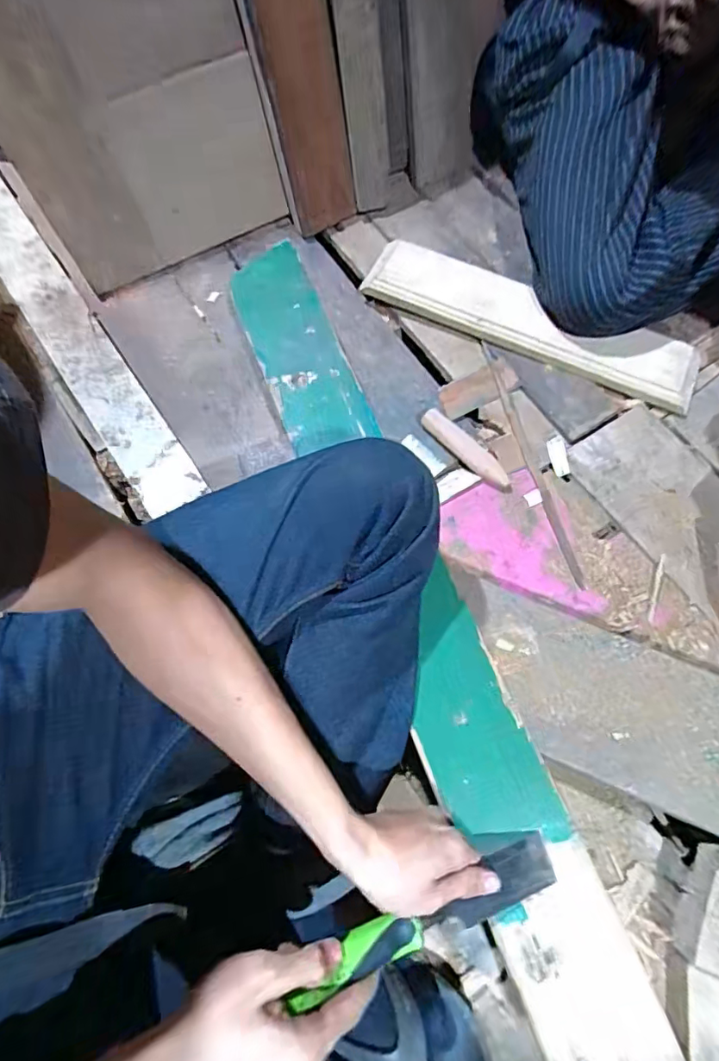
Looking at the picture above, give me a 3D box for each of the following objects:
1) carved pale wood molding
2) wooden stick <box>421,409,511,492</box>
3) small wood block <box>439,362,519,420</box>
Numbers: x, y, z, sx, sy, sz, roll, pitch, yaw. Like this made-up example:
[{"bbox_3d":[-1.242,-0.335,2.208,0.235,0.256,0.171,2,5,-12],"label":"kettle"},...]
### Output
[{"bbox_3d":[0.244,-0.300,0.727,0.477,0.042,0.097,25,75,10],"label":"carved pale wood molding"},{"bbox_3d":[0.144,-0.108,0.679,0.033,0.026,0.149,-43,76,-11],"label":"wooden stick"},{"bbox_3d":[0.169,-0.202,0.714,0.107,0.012,0.049,-22,73,-5],"label":"small wood block"}]

